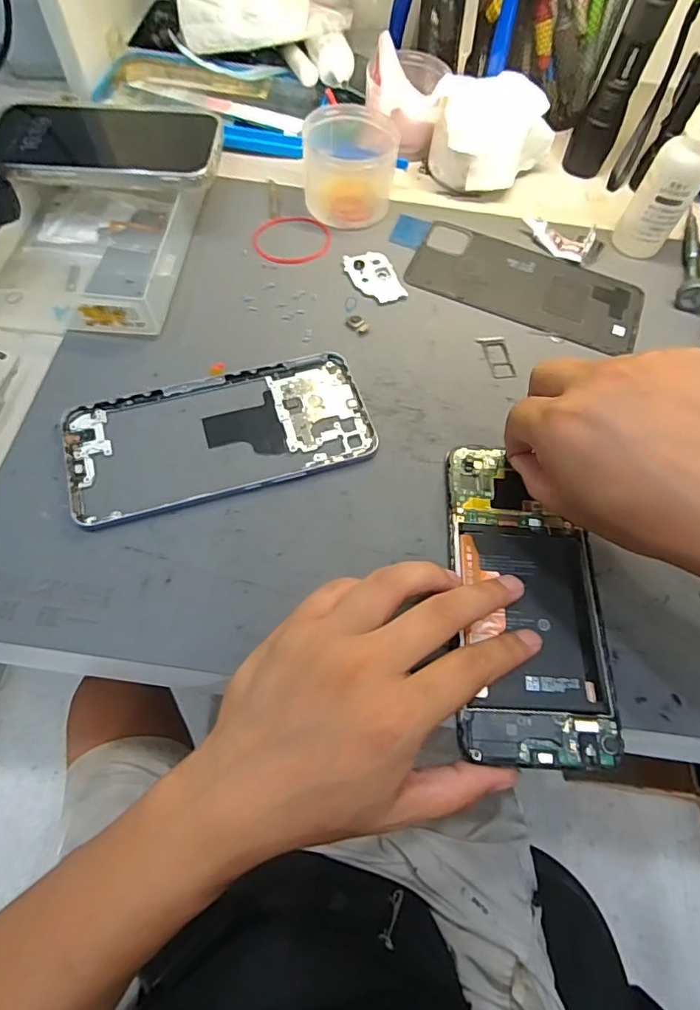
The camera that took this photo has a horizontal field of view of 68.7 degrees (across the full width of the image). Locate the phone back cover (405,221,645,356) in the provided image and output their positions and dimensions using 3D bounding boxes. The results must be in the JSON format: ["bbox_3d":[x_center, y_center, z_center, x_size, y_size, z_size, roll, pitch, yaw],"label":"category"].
[{"bbox_3d":[0.121,-0.151,0.350,0.154,0.004,0.072,21,65,7],"label":"phone back cover"}]

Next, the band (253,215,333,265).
[{"bbox_3d":[-0.040,-0.188,0.360,0.054,0.004,0.053,0,64,-3],"label":"band"}]

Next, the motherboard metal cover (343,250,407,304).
[{"bbox_3d":[0.017,-0.152,0.343,0.030,0.005,0.044,-22,67,-13],"label":"motherboard metal cover"}]

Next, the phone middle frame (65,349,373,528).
[{"bbox_3d":[-0.070,-0.039,0.283,0.160,0.005,0.076,-15,66,-10],"label":"phone middle frame"}]

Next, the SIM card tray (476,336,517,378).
[{"bbox_3d":[0.093,-0.094,0.325,0.018,0.004,0.033,-9,65,-7],"label":"SIM card tray"}]

